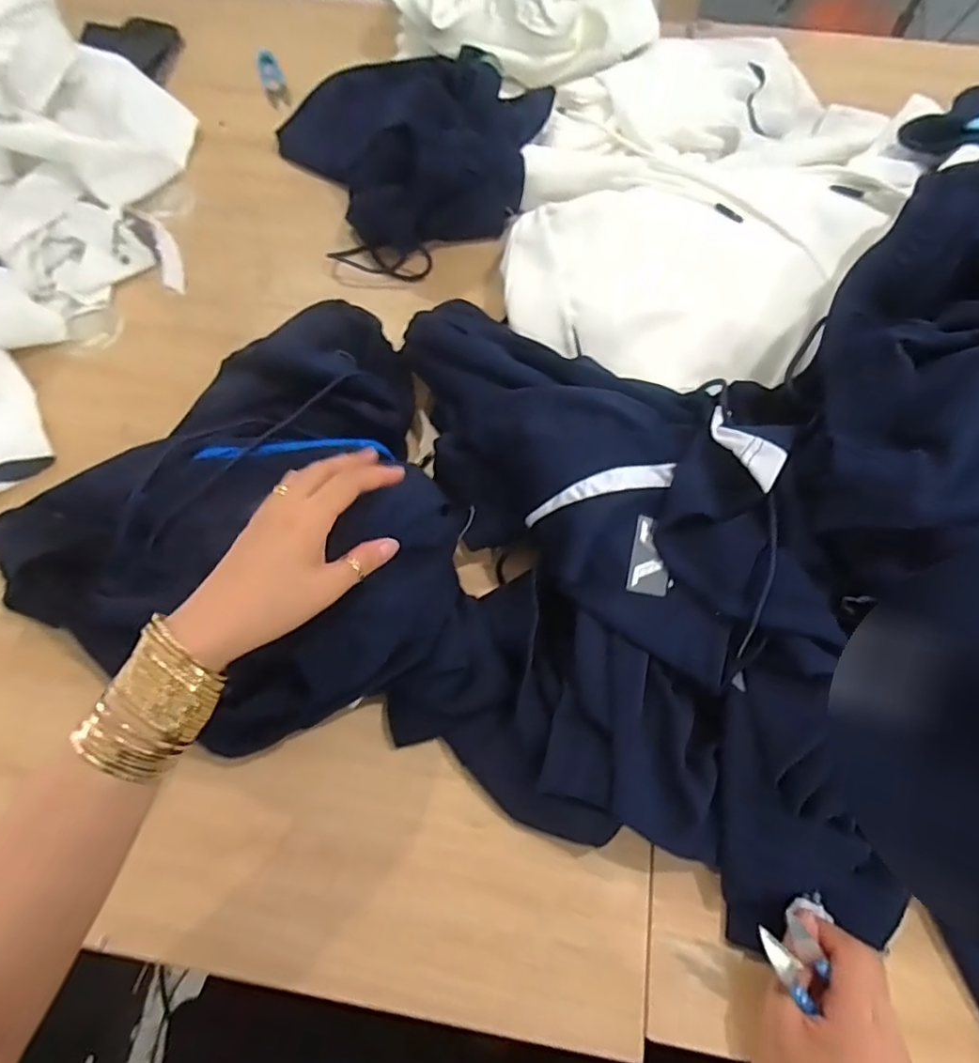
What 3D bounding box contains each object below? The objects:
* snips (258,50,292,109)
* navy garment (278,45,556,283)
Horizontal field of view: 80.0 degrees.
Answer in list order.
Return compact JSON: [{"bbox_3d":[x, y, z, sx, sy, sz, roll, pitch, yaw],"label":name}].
[{"bbox_3d":[-0.291,-0.612,0.783,0.029,0.008,0.122,-18,66,-8],"label":"snips"},{"bbox_3d":[-0.078,-0.448,0.658,0.283,0.094,0.308,-23,67,-10],"label":"navy garment"}]

